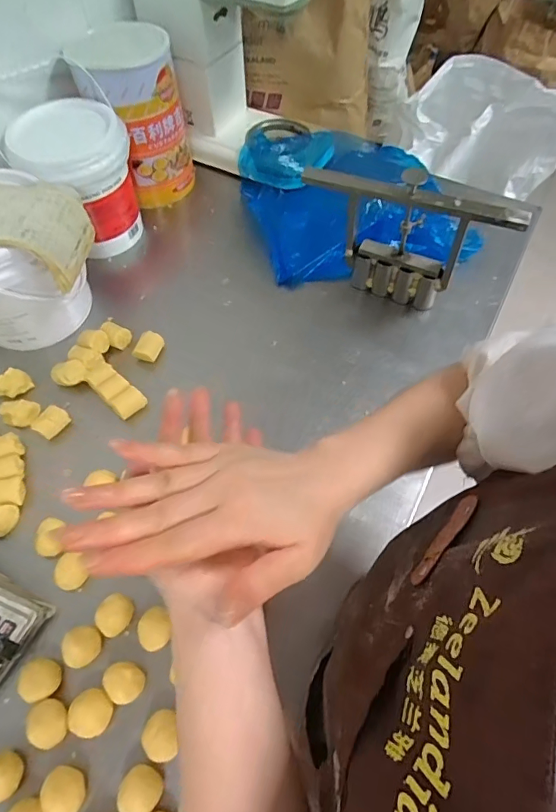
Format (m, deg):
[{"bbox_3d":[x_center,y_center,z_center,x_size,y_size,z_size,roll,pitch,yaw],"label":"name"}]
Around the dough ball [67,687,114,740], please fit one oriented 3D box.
[{"bbox_3d":[-0.201,0.335,0.501,0.045,0.034,0.041,0,59,0],"label":"dough ball"}]

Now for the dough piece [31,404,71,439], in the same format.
[{"bbox_3d":[-0.336,0.025,0.682,0.031,0.030,0.046,28,63,16],"label":"dough piece"}]

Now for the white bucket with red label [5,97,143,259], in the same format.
[{"bbox_3d":[-0.344,-0.390,0.814,0.164,0.225,0.155,0,59,0],"label":"white bucket with red label"}]

